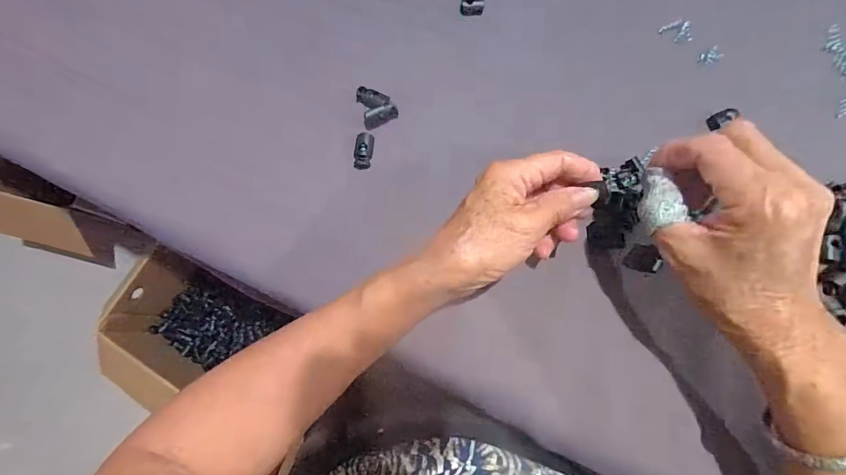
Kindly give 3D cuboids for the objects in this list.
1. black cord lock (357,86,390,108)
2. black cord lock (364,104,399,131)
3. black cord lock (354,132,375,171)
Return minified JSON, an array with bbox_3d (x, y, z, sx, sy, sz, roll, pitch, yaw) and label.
[{"bbox_3d":[-0.043,-0.118,0.339,0.026,0.008,0.014,21,78,7],"label":"black cord lock"},{"bbox_3d":[-0.036,-0.102,0.336,0.029,0.015,0.011,-21,76,-3],"label":"black cord lock"},{"bbox_3d":[-0.049,-0.071,0.331,0.014,0.010,0.030,7,77,4],"label":"black cord lock"}]

